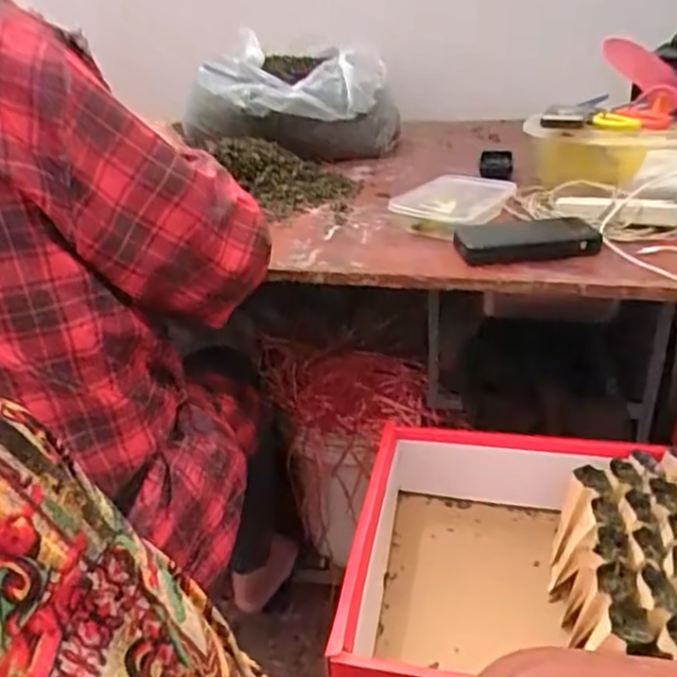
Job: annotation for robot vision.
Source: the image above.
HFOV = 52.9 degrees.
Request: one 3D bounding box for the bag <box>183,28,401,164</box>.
[{"bbox_3d":[-0.075,-0.378,1.089,0.320,0.165,0.176,-1,28,6],"label":"bag"}]

